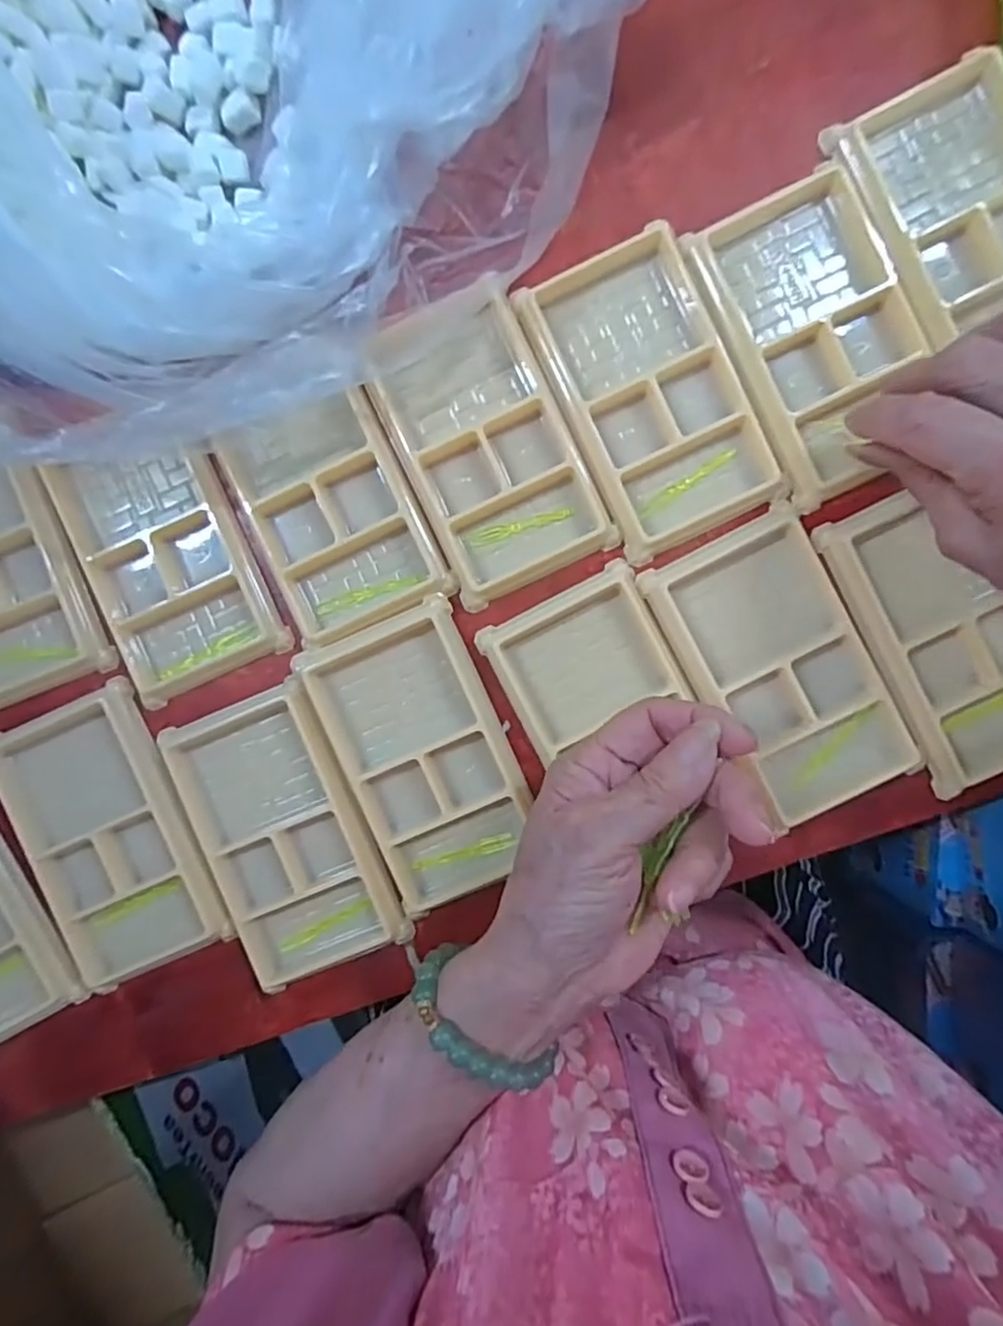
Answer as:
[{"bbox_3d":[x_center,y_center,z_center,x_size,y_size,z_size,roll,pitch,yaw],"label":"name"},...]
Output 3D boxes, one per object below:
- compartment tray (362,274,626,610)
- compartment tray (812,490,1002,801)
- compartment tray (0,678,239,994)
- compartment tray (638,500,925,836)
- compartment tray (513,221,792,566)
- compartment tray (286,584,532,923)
[{"bbox_3d":[-0.007,-0.100,0.292,0.077,0.009,0.130,-25,91,3],"label":"compartment tray"},{"bbox_3d":[0.210,-0.016,0.285,0.078,0.013,0.134,-26,91,3],"label":"compartment tray"},{"bbox_3d":[-0.191,0.084,0.306,0.082,0.013,0.135,-24,92,3],"label":"compartment tray"},{"bbox_3d":[0.132,0.005,0.290,0.078,0.010,0.137,-28,91,3],"label":"compartment tray"},{"bbox_3d":[0.071,-0.123,0.289,0.080,0.009,0.133,-24,92,3],"label":"compartment tray"},{"bbox_3d":[-0.036,0.046,0.299,0.077,0.014,0.136,-23,92,3],"label":"compartment tray"}]

